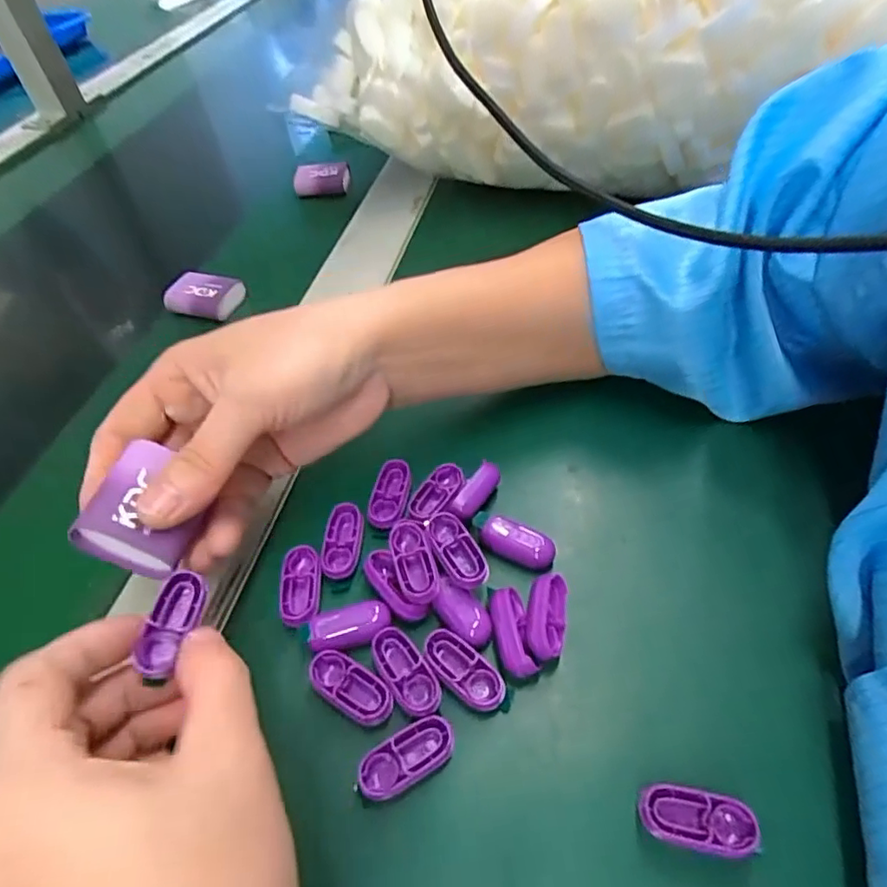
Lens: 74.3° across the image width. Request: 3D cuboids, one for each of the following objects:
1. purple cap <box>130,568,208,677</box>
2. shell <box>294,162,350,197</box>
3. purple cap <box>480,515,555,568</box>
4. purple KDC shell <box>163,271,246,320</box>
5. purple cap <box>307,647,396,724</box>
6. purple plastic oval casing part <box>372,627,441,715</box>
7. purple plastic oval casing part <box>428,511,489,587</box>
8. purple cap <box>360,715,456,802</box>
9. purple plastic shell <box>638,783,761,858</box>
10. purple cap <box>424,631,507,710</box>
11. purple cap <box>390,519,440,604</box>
[{"bbox_3d":[-0.089,0.060,0.194,0.014,0.012,0.033,13,71,17],"label":"purple cap"},{"bbox_3d":[-0.103,-0.220,0.487,0.047,0.021,0.021,0,50,7],"label":"shell"},{"bbox_3d":[0.032,0.042,0.249,0.031,0.010,0.014,15,53,19],"label":"purple cap"},{"bbox_3d":[-0.161,-0.100,0.392,0.048,0.016,0.027,11,52,15],"label":"purple KDC shell"},{"bbox_3d":[-0.034,0.089,0.214,0.034,0.006,0.016,23,55,23],"label":"purple cap"},{"bbox_3d":[-0.014,0.085,0.217,0.016,0.008,0.033,-30,53,-18],"label":"purple plastic oval casing part"},{"bbox_3d":[0.005,0.044,0.238,0.015,0.013,0.034,-29,52,-17],"label":"purple plastic oval casing part"},{"bbox_3d":[-0.012,0.105,0.197,0.034,0.004,0.016,-27,52,-16],"label":"purple cap"},{"bbox_3d":[0.079,0.117,0.182,0.034,0.005,0.016,5,50,11],"label":"purple plastic shell"},{"bbox_3d":[0.007,0.084,0.216,0.017,0.007,0.034,-39,56,-24],"label":"purple cap"},{"bbox_3d":[-0.012,0.048,0.236,0.016,0.013,0.033,-13,49,-5],"label":"purple cap"}]

